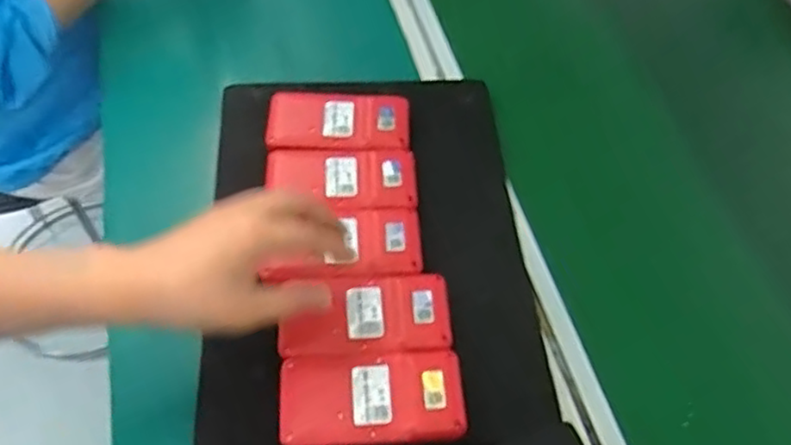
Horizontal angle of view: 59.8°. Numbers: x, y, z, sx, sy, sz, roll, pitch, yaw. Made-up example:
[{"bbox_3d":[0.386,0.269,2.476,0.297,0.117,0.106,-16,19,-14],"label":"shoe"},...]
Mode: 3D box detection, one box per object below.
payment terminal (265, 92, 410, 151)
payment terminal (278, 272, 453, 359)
[{"bbox_3d":[-0.050,-0.090,0.602,0.122,0.016,0.063,3,53,0],"label":"payment terminal"},{"bbox_3d":[-0.022,0.065,0.496,0.119,0.012,0.057,-3,53,-5],"label":"payment terminal"}]

